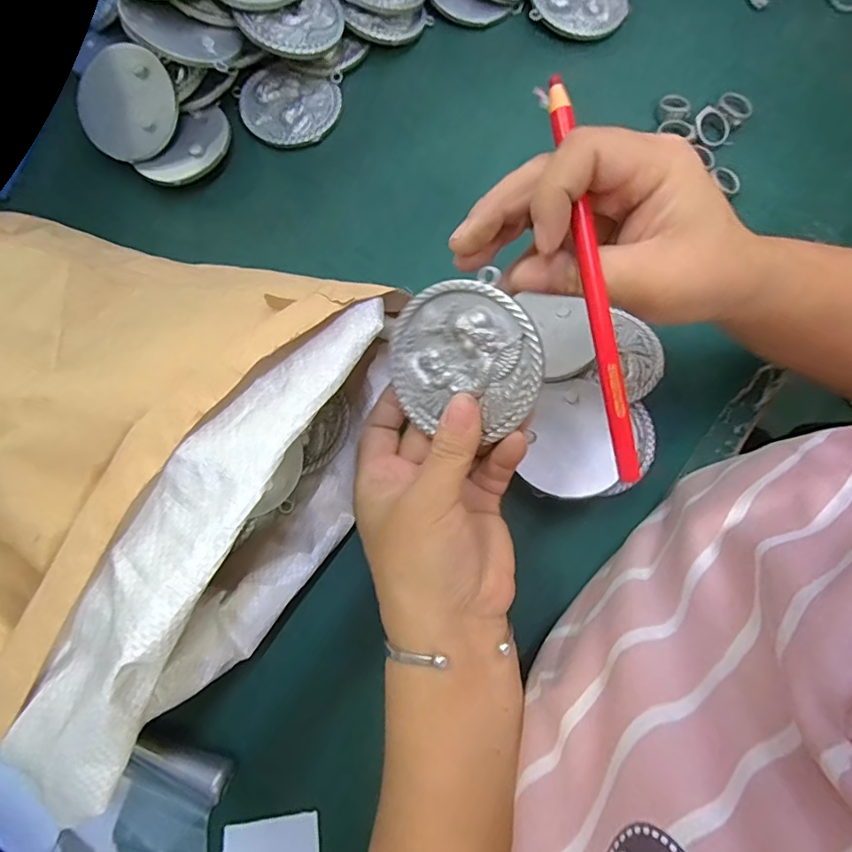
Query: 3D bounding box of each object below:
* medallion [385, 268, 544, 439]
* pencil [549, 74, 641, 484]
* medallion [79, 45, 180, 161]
[{"bbox_3d":[0.016,-0.028,0.232,0.071,0.008,0.071,6,104,27],"label":"medallion"},{"bbox_3d":[0.069,-0.059,0.210,0.008,0.006,0.165,-11,91,-1],"label":"pencil"},{"bbox_3d":[-0.212,-0.229,0.361,0.076,0.007,0.071,1,98,7],"label":"medallion"}]

